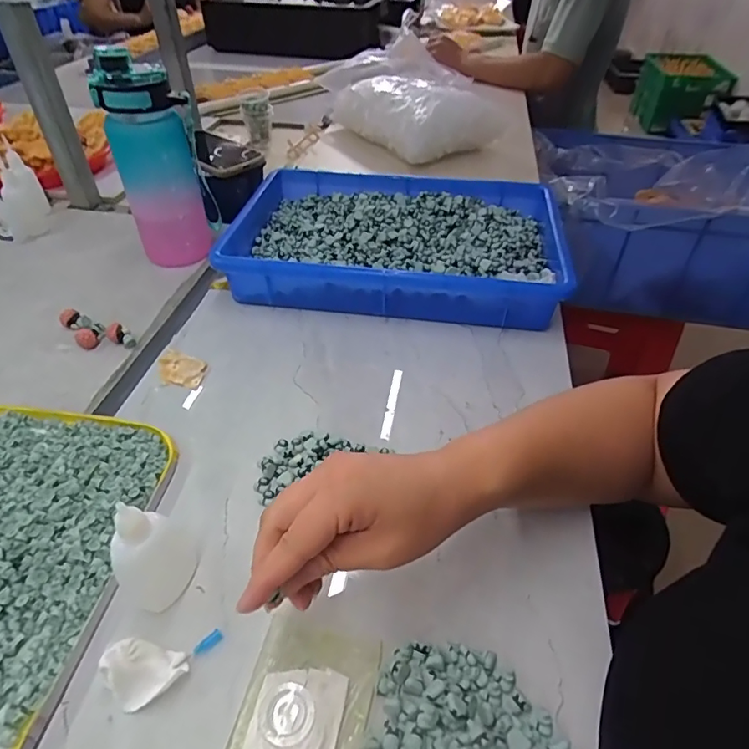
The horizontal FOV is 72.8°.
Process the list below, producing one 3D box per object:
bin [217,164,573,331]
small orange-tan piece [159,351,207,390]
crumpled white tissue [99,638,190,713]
[{"bbox_3d":[0.023,-0.160,0.604,0.364,0.067,0.239,7,42,5],"label":"bin"},{"bbox_3d":[-0.182,-0.006,0.482,0.043,0.008,0.039,6,42,4],"label":"small orange-tan piece"},{"bbox_3d":[-0.133,0.168,0.292,0.038,0.019,0.034,-31,52,-32],"label":"crumpled white tissue"}]

